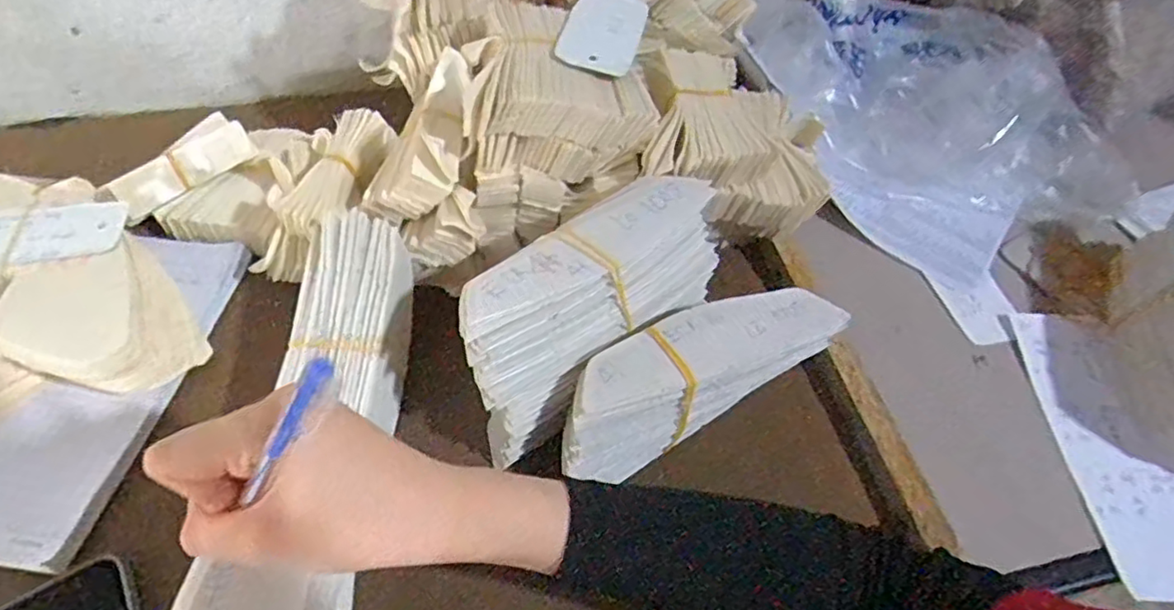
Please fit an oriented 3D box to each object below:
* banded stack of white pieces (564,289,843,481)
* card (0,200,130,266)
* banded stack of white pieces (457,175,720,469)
[{"bbox_3d":[0.069,0.045,0.426,0.196,0.065,0.060,-23,58,-18],"label":"banded stack of white pieces"},{"bbox_3d":[-0.395,-0.052,0.468,0.107,0.007,0.059,-9,52,-13],"label":"card"},{"bbox_3d":[0.001,0.002,0.435,0.198,0.104,0.074,-36,62,-25],"label":"banded stack of white pieces"}]

